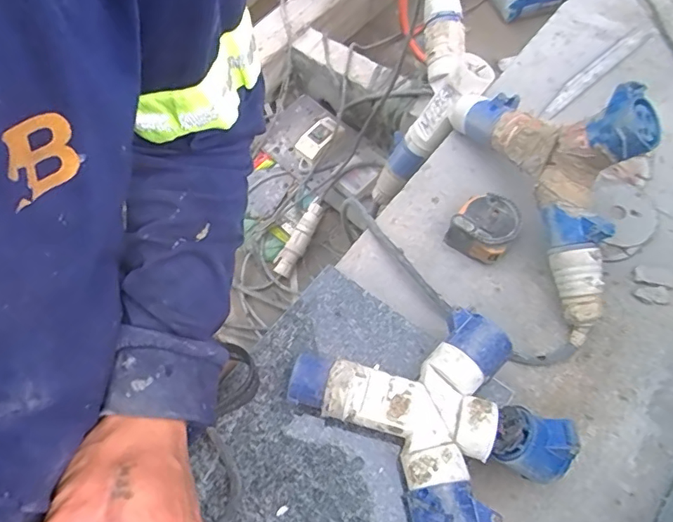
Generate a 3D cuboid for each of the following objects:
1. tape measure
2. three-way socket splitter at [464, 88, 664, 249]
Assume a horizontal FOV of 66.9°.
[{"bbox_3d":[0.165,-0.037,0.567,0.066,0.043,0.065,35,70,18],"label":"tape measure"},{"bbox_3d":[0.226,-0.123,0.531,0.083,0.152,0.225,-19,64,-8],"label":"three-way socket splitter"}]

